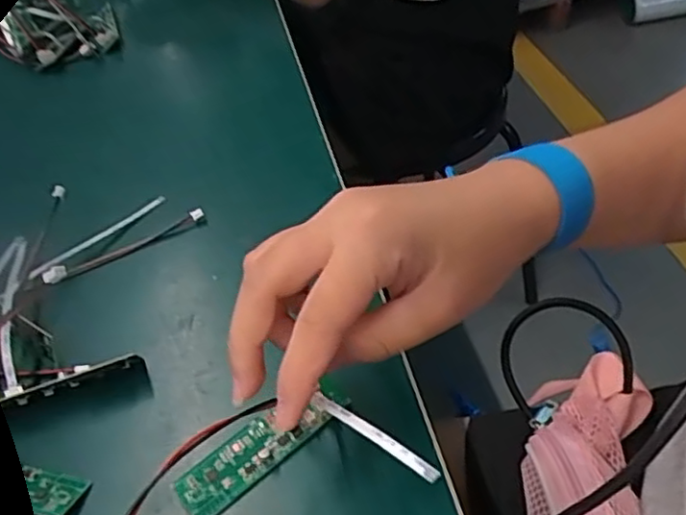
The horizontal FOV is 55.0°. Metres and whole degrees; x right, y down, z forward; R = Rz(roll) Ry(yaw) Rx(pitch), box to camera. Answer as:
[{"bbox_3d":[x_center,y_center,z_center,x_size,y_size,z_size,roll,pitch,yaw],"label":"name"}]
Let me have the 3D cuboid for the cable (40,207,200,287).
[{"bbox_3d":[-0.129,-0.007,0.391,0.097,0.010,0.008,-26,46,-15],"label":"cable"}]

